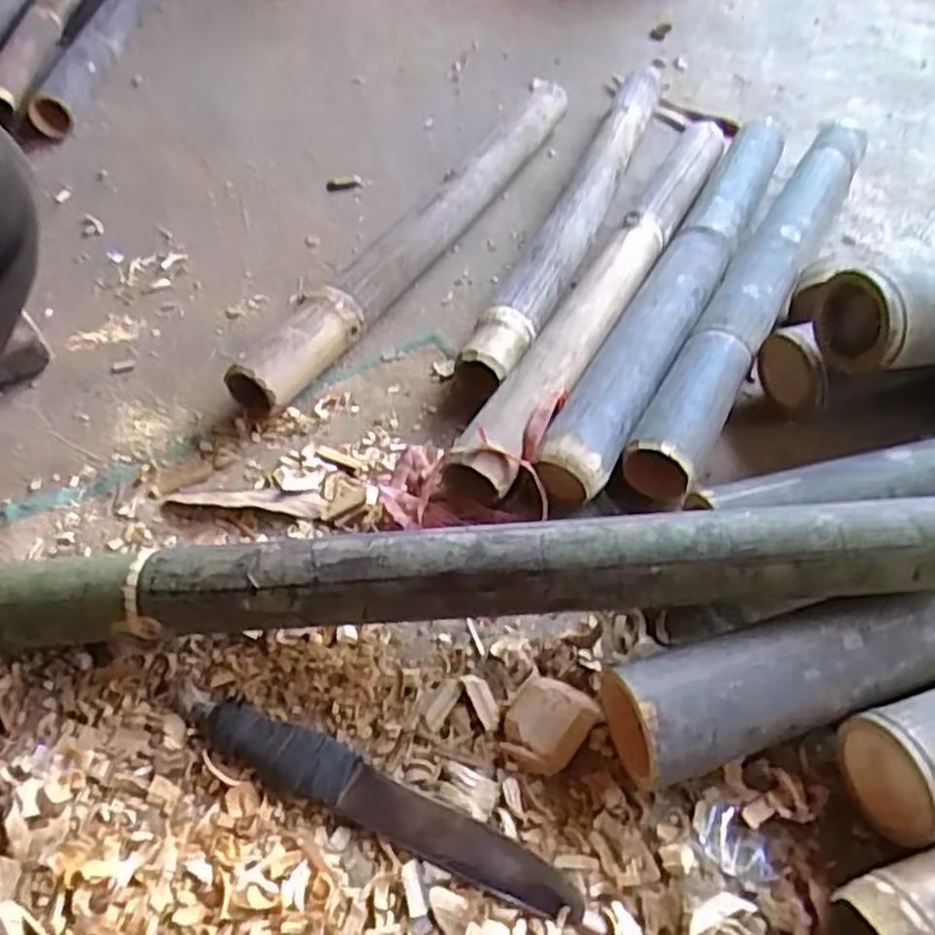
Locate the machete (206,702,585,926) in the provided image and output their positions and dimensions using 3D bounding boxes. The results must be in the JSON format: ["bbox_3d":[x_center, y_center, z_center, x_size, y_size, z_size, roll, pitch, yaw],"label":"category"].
[{"bbox_3d":[-0.050,0.207,0.467,0.252,0.023,0.034,18,53,15],"label":"machete"}]

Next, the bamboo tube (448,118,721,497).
[{"bbox_3d":[0.158,-0.207,0.793,0.062,0.060,0.671,22,54,18],"label":"bamboo tube"}]

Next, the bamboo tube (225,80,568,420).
[{"bbox_3d":[-0.036,-0.288,0.864,0.074,0.060,0.665,22,54,18],"label":"bamboo tube"}]

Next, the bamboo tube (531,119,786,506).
[{"bbox_3d":[0.228,-0.202,0.790,0.069,0.059,0.655,22,54,18],"label":"bamboo tube"}]

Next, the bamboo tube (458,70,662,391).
[{"bbox_3d":[0.130,-0.303,0.877,0.068,0.063,0.632,17,52,14],"label":"bamboo tube"}]

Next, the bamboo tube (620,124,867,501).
[{"bbox_3d":[0.312,-0.200,0.792,0.068,0.061,0.643,24,54,19],"label":"bamboo tube"}]

